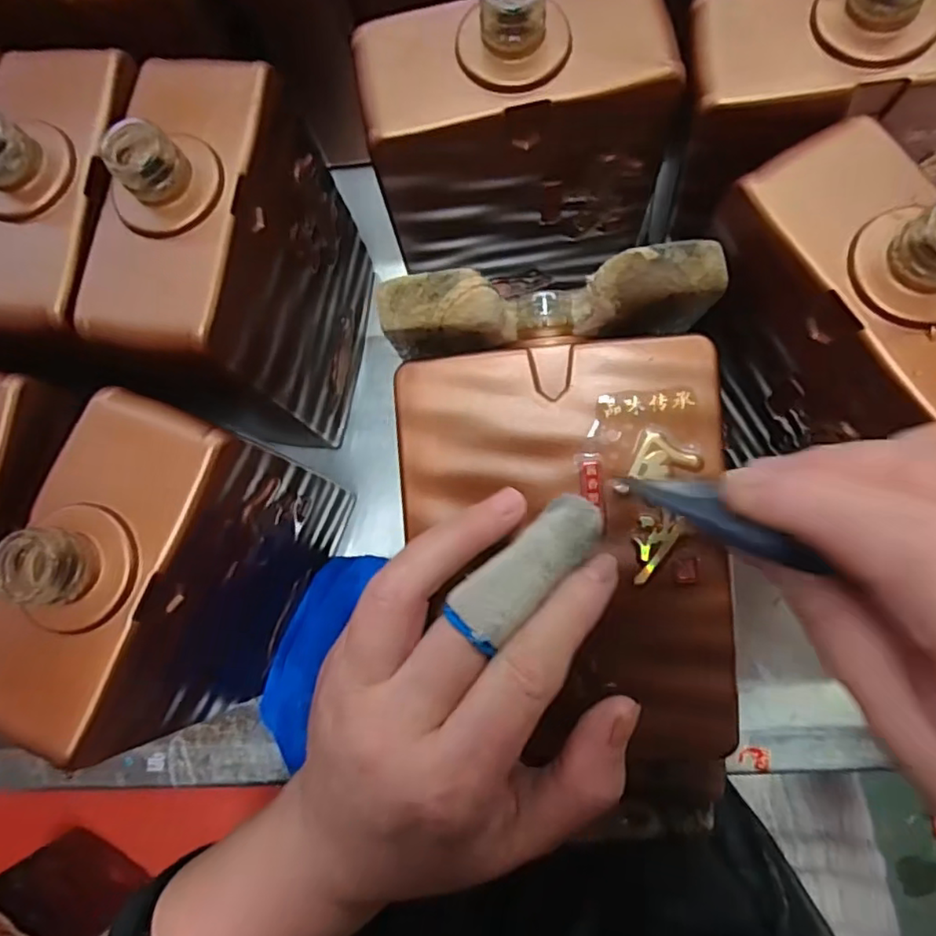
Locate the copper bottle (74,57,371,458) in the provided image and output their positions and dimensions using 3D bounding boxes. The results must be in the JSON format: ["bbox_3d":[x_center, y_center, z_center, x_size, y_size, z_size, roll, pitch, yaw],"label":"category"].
[{"bbox_3d":[-0.093,-0.081,0.268,0.062,0.145,0.119,14,83,6],"label":"copper bottle"}]

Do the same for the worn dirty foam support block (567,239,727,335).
[{"bbox_3d":[0.064,-0.062,0.224,0.046,0.042,0.018,-3,82,4],"label":"worn dirty foam support block"}]

